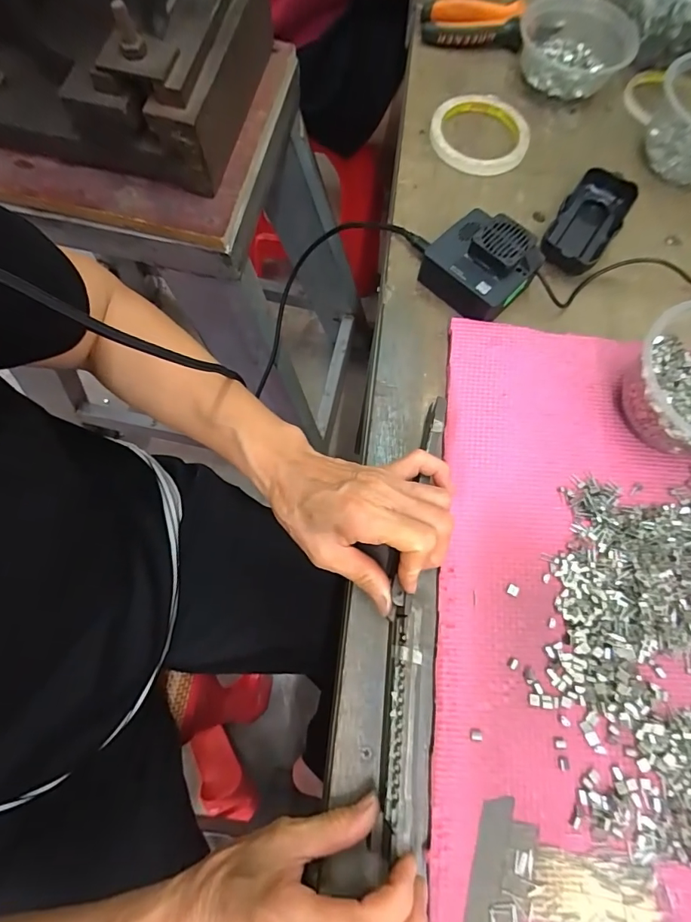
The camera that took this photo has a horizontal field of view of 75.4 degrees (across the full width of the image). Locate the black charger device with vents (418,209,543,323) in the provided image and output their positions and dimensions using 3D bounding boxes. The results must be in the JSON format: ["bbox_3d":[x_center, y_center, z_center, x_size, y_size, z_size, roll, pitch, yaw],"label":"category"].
[{"bbox_3d":[0.114,-0.165,0.377,0.071,0.044,0.080,-42,77,-13],"label":"black charger device with vents"}]

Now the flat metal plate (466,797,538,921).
[{"bbox_3d":[0.085,0.263,0.253,0.033,0.004,0.118,15,72,5],"label":"flat metal plate"}]

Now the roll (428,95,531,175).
[{"bbox_3d":[0.135,-0.328,0.446,0.097,0.016,0.094,0,71,0],"label":"roll"}]

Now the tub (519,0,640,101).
[{"bbox_3d":[0.236,-0.426,0.464,0.109,0.047,0.096,29,73,6],"label":"tub"}]

